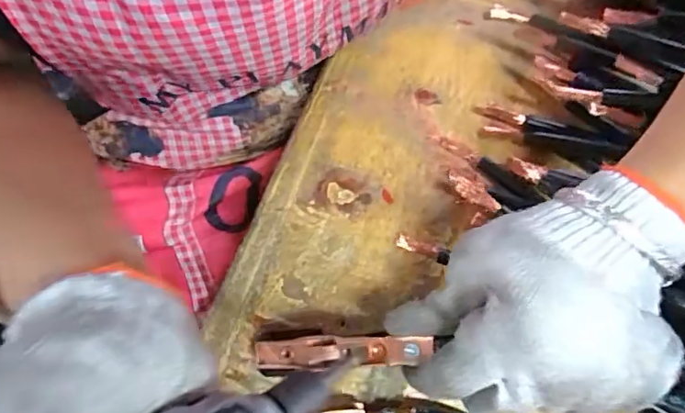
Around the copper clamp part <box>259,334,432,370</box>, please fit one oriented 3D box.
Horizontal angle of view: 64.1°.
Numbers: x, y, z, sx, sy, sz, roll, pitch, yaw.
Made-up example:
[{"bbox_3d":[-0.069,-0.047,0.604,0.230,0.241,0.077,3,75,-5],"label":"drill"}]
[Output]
[{"bbox_3d":[-0.002,0.073,0.276,0.094,0.007,0.016,-9,75,23],"label":"copper clamp part"}]

